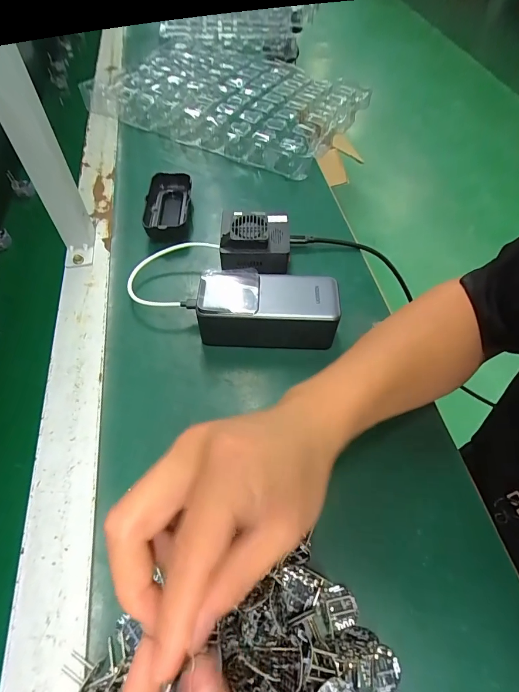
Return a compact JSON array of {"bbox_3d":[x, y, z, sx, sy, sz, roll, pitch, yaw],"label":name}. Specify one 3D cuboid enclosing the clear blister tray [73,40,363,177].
[{"bbox_3d":[-0.047,-0.439,0.630,0.413,0.043,0.299,25,59,13],"label":"clear blister tray"}]

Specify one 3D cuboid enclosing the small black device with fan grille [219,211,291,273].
[{"bbox_3d":[-0.004,-0.121,0.416,0.077,0.051,0.064,1,57,-2],"label":"small black device with fan grille"}]

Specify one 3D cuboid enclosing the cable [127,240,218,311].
[{"bbox_3d":[-0.095,-0.079,0.390,0.082,0.018,0.093,13,57,6],"label":"cable"}]

